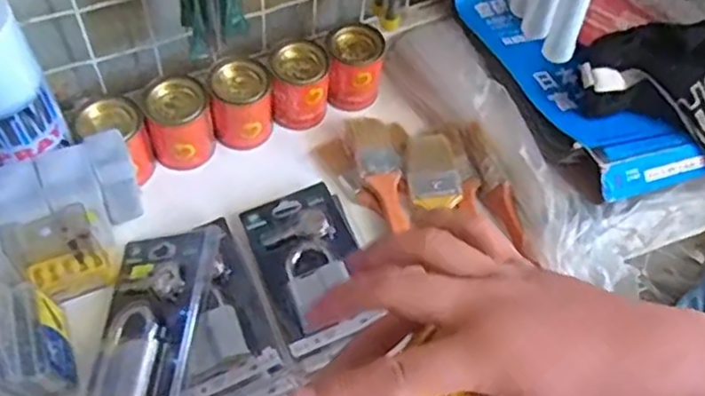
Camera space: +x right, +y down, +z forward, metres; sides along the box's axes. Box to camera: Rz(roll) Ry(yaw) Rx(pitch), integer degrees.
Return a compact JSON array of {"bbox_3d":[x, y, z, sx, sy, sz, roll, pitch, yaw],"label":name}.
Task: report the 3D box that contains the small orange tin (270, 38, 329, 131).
[{"bbox_3d":[-0.048,-0.103,0.604,0.049,0.069,0.044,-3,55,-5],"label":"small orange tin"}]

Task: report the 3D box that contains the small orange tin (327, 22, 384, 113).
[{"bbox_3d":[0.003,-0.120,0.625,0.049,0.069,0.052,1,54,-2],"label":"small orange tin"}]

